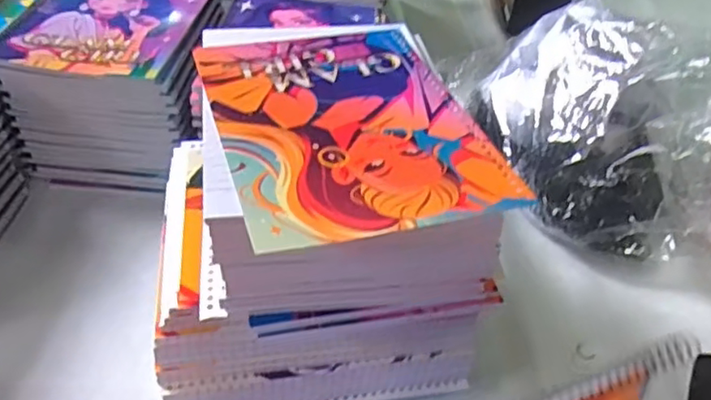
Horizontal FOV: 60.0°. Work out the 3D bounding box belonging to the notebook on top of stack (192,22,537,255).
[{"bbox_3d":[-0.011,-0.055,0.364,0.155,0.007,0.211,-8,44,-14],"label":"notebook on top of stack"}]

